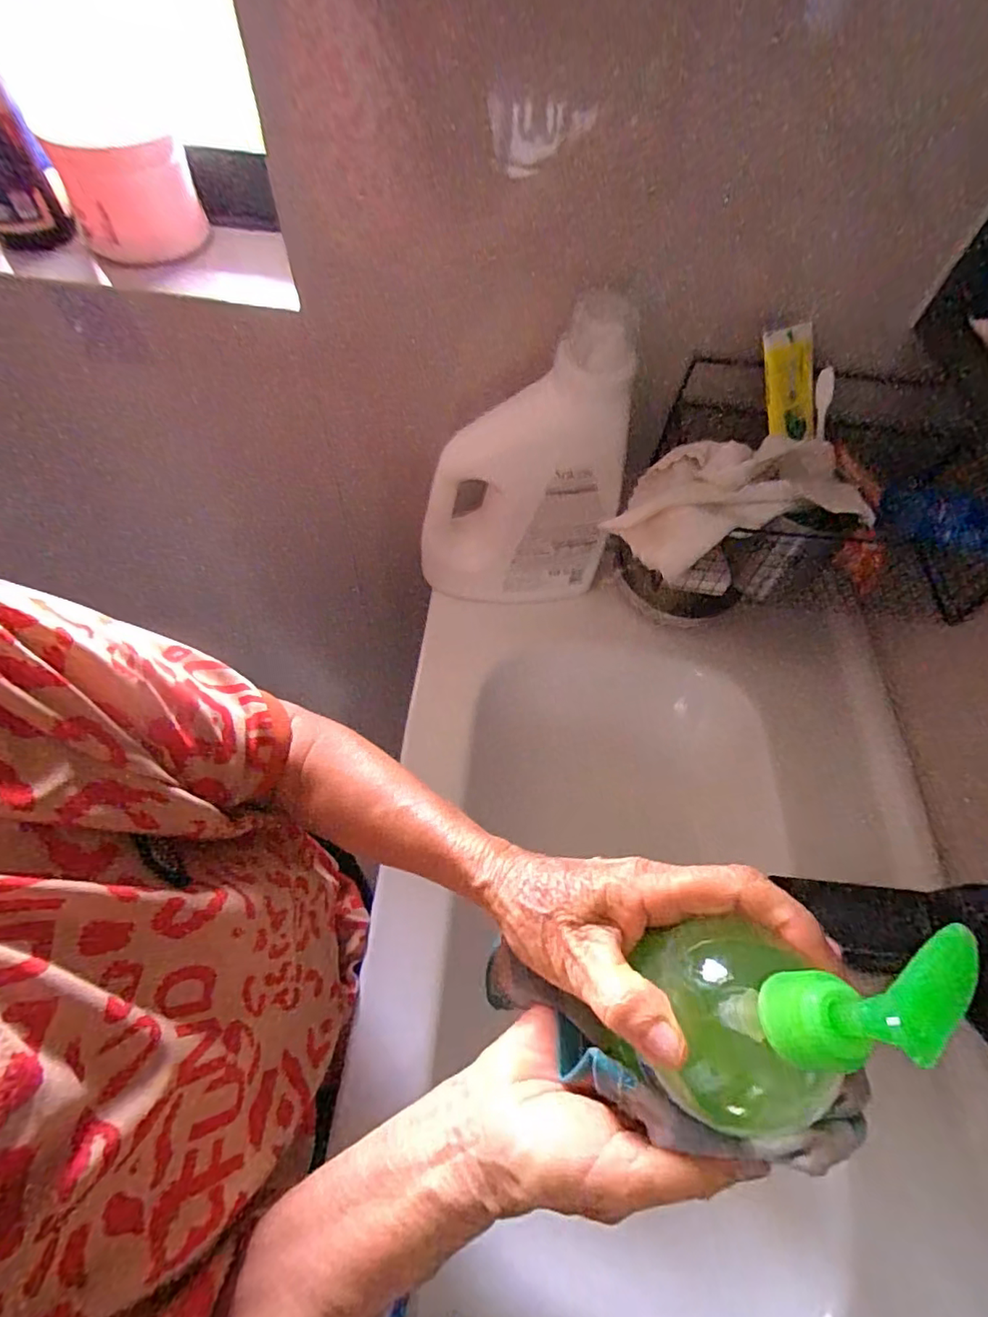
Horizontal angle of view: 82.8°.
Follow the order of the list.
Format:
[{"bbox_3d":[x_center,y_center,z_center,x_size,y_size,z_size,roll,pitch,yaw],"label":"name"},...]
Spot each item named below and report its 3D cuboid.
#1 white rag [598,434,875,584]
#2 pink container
[{"bbox_3d":[0.187,-0.132,0.445,0.197,0.068,0.108,-15,61,3],"label":"white rag"},{"bbox_3d":[-0.300,-0.388,0.468,0.097,0.072,0.086,-21,63,-15],"label":"pink container"}]

